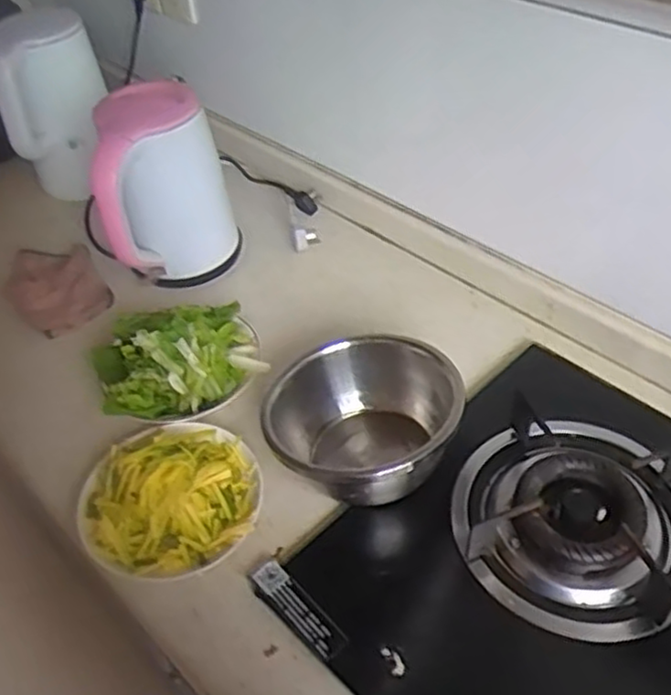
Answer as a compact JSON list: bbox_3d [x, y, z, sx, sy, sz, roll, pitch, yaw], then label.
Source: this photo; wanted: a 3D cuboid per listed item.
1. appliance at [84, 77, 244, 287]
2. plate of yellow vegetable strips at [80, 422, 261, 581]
[{"bbox_3d":[-0.235,-0.214,0.959,0.168,0.237,0.167,-23,48,-17],"label":"appliance"},{"bbox_3d":[-0.164,0.139,0.711,0.179,0.063,0.169,-3,45,3],"label":"plate of yellow vegetable strips"}]

